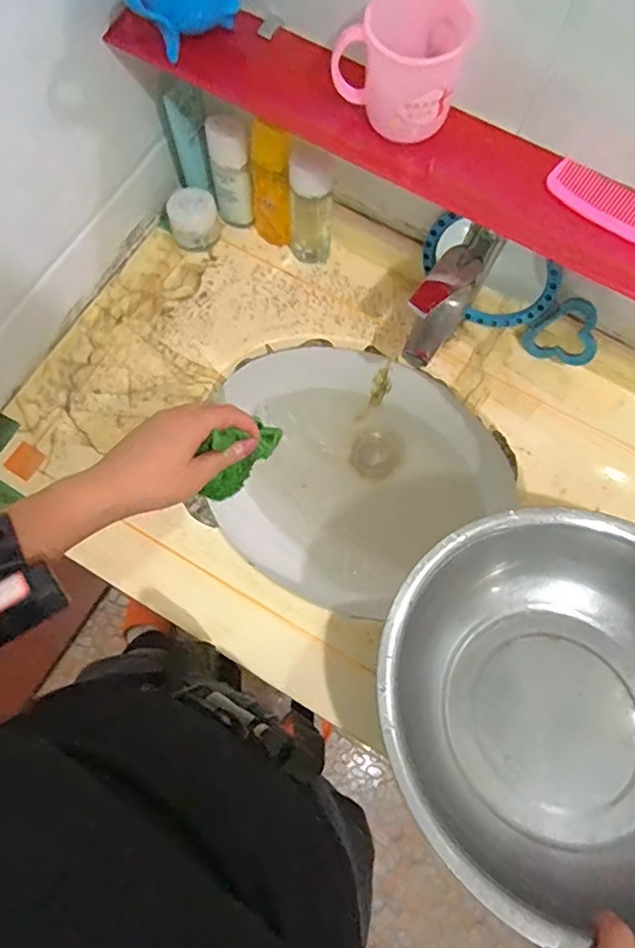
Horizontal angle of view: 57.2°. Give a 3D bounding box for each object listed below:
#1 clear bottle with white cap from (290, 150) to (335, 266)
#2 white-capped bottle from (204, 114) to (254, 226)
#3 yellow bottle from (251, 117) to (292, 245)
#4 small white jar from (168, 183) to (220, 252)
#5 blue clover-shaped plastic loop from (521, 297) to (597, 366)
[{"bbox_3d":[-0.007,-0.316,0.704,0.049,0.139,0.042,6,76,1],"label":"clear bottle with white cap"},{"bbox_3d":[-0.104,-0.367,0.713,0.049,0.144,0.036,-8,76,-2],"label":"white-capped bottle"},{"bbox_3d":[-0.055,-0.344,0.704,0.046,0.157,0.047,-8,76,-2],"label":"yellow bottle"},{"bbox_3d":[-0.158,-0.328,0.746,0.060,0.053,0.065,0,76,0],"label":"small white jar"},{"bbox_3d":[0.290,-0.158,0.687,0.016,0.099,0.070,-37,92,-28],"label":"blue clover-shaped plastic loop"}]

